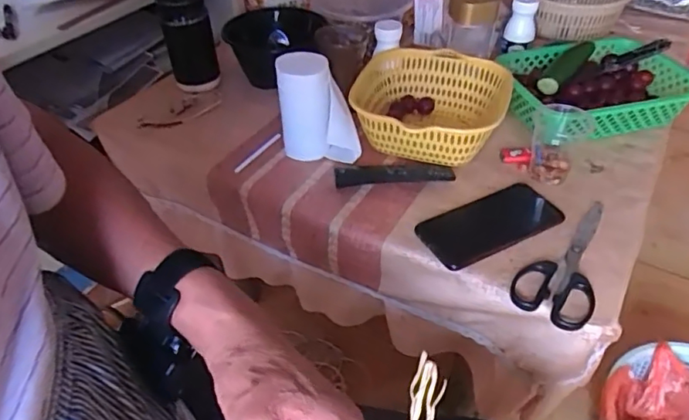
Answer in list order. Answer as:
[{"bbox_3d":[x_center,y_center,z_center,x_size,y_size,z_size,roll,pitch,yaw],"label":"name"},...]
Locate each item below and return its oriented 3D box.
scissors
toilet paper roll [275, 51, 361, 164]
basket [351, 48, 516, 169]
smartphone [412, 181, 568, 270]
[{"bbox_3d":[0.242,0.045,0.572,0.076,0.007,0.197,20,48,23],"label":"scissors"},{"bbox_3d":[-0.035,-0.125,0.675,0.095,0.120,0.091,-7,43,-3],"label":"toilet paper roll"},{"bbox_3d":[0.108,-0.143,0.725,0.202,0.074,0.195,16,47,20],"label":"basket"},{"bbox_3d":[0.163,0.012,0.603,0.161,0.012,0.084,-22,46,-18],"label":"smartphone"}]

